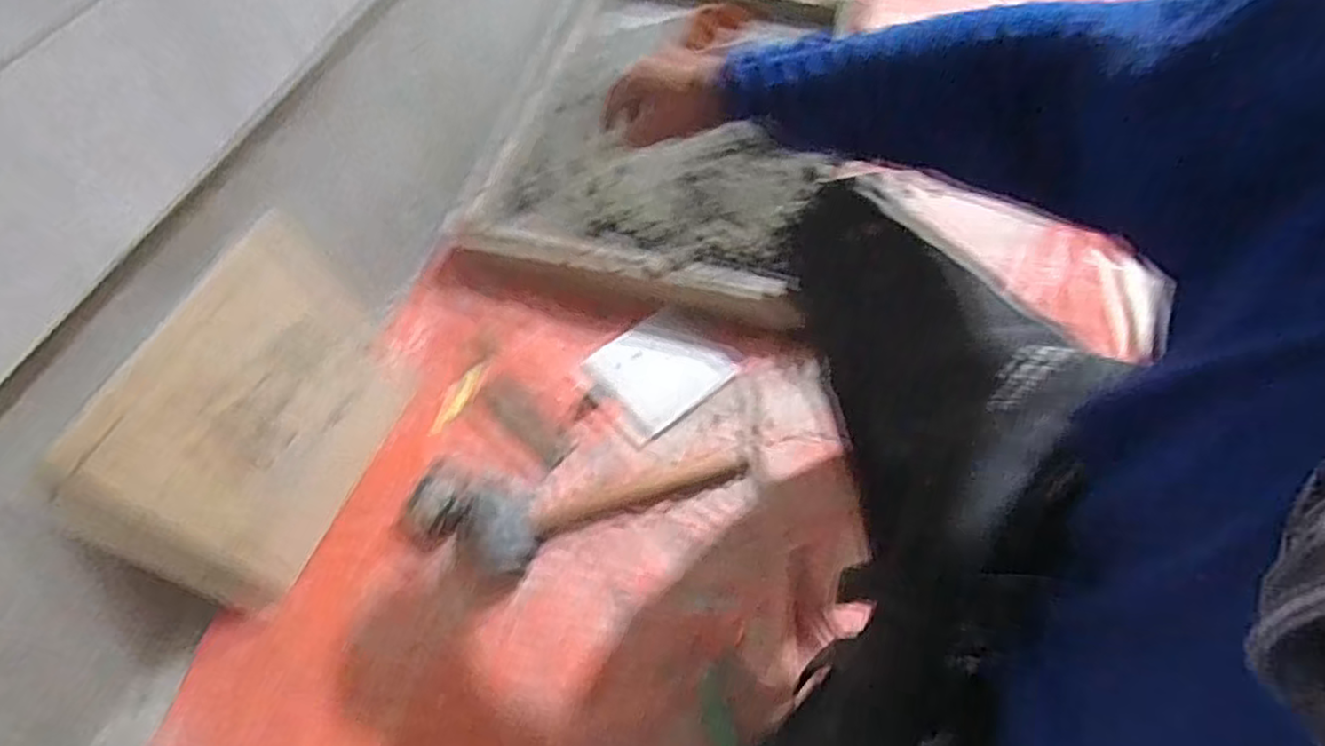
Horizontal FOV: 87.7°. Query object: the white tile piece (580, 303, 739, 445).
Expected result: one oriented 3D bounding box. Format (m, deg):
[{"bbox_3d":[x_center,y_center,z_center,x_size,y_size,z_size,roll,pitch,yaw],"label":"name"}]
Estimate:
[{"bbox_3d":[-0.005,-0.009,0.936,0.182,0.015,0.143,-37,70,-20],"label":"white tile piece"}]

